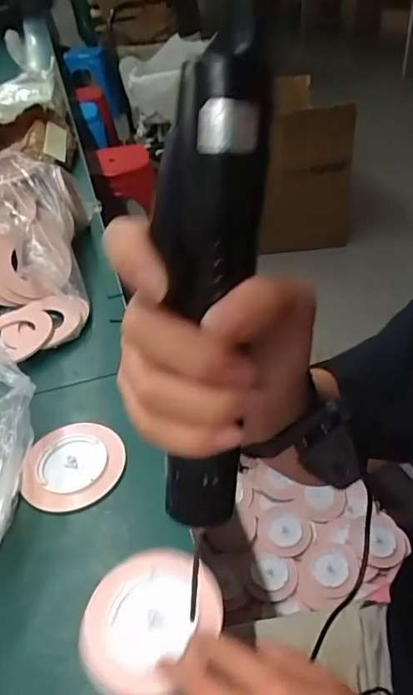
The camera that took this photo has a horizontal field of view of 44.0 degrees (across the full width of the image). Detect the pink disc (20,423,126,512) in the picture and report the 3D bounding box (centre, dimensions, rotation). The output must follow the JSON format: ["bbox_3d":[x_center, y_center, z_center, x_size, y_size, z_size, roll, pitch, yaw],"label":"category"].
[{"bbox_3d":[-0.128,0.112,0.502,0.093,0.016,0.098,-1,40,1],"label":"pink disc"}]

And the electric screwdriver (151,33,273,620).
[{"bbox_3d":[-0.001,-0.004,0.217,0.037,0.221,0.028,6,15,10],"label":"electric screwdriver"}]

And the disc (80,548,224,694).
[{"bbox_3d":[-0.045,0.201,0.382,0.091,0.019,0.104,26,47,30],"label":"disc"}]

